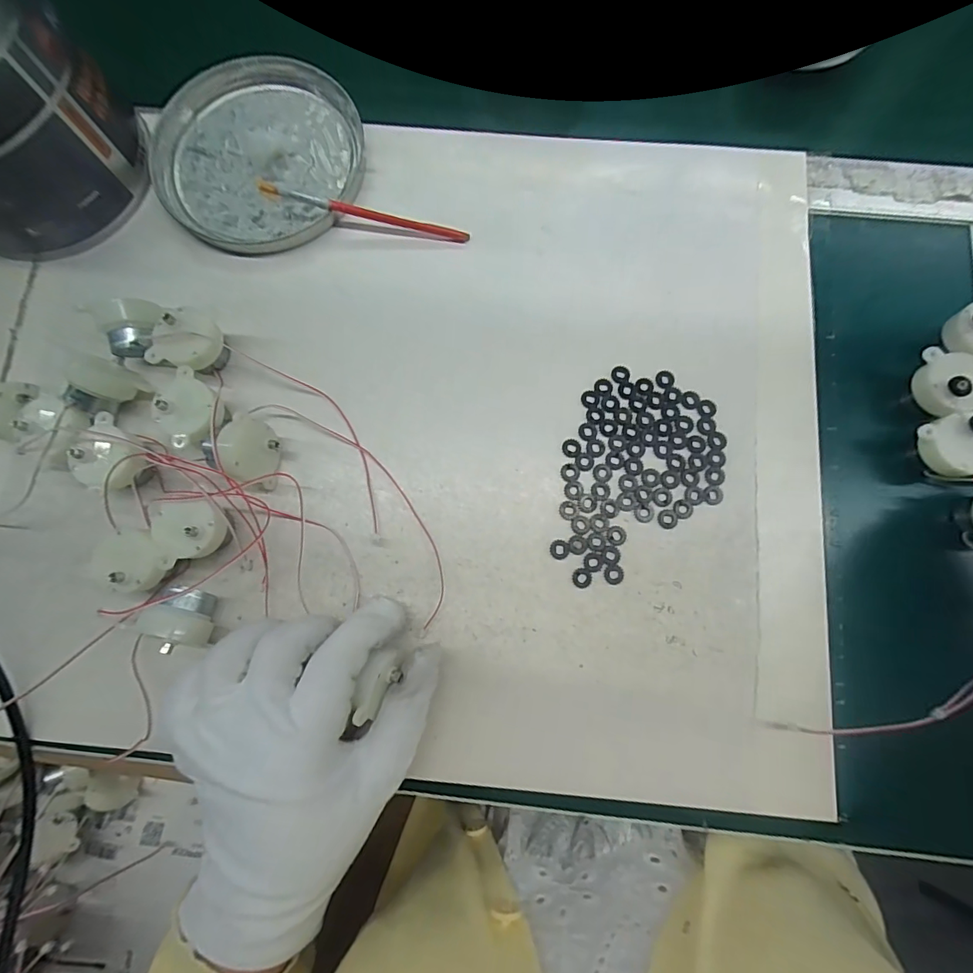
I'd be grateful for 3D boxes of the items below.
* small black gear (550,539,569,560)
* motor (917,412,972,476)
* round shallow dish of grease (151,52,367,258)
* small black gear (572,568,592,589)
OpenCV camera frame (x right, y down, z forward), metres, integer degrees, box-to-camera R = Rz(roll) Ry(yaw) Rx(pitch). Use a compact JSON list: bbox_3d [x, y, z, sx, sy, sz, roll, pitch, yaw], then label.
[{"bbox_3d":[0.040,0.034,0.252,0.011,0.004,0.011,0,79,1],"label":"small black gear"},{"bbox_3d":[0.242,-0.021,0.236,0.032,0.016,0.031,0,79,1],"label":"motor"},{"bbox_3d":[-0.143,-0.212,0.294,0.126,0.014,0.129,0,79,1],"label":"round shallow dish of grease"},{"bbox_3d":[0.051,0.049,0.249,0.010,0.004,0.010,0,79,1],"label":"small black gear"}]

